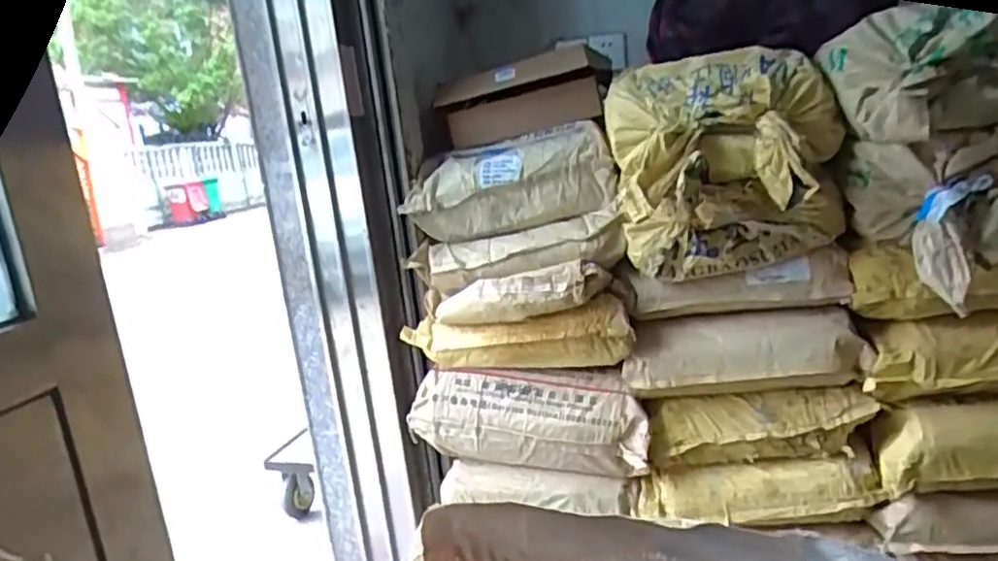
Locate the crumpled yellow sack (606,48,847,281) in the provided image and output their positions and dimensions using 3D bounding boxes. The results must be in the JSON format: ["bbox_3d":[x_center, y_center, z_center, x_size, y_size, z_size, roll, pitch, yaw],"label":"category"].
[{"bbox_3d":[0.395,-0.199,1.191,0.387,0.362,0.235,-4,13,12],"label":"crumpled yellow sack"}]

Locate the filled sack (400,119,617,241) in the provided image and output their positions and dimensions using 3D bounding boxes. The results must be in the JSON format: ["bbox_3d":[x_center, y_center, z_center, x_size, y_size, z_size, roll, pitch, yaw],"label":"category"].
[{"bbox_3d":[0.025,-0.191,1.363,0.407,0.171,0.149,-4,13,12],"label":"filled sack"}]

